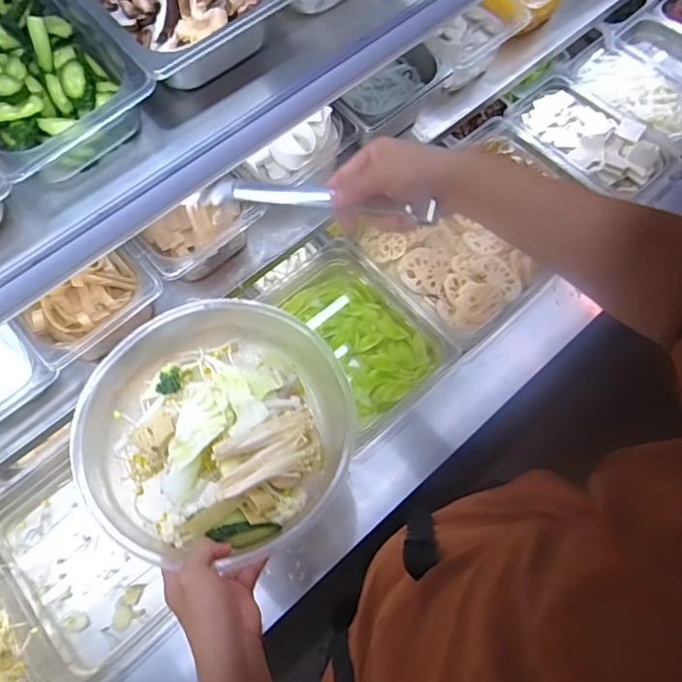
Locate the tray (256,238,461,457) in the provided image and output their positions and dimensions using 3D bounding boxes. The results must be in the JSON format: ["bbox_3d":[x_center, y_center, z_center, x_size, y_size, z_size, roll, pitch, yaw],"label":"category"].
[{"bbox_3d":[0.028,-0.020,0.981,0.214,0.071,0.342,-35,73,-13],"label":"tray"}]

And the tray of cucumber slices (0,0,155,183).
[{"bbox_3d":[-0.324,-0.280,0.558,0.180,0.062,0.289,-38,73,-13],"label":"tray of cucumber slices"}]

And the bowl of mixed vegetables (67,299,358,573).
[{"bbox_3d":[-0.139,0.100,0.635,0.285,0.099,0.299,0,69,0],"label":"bowl of mixed vegetables"}]

